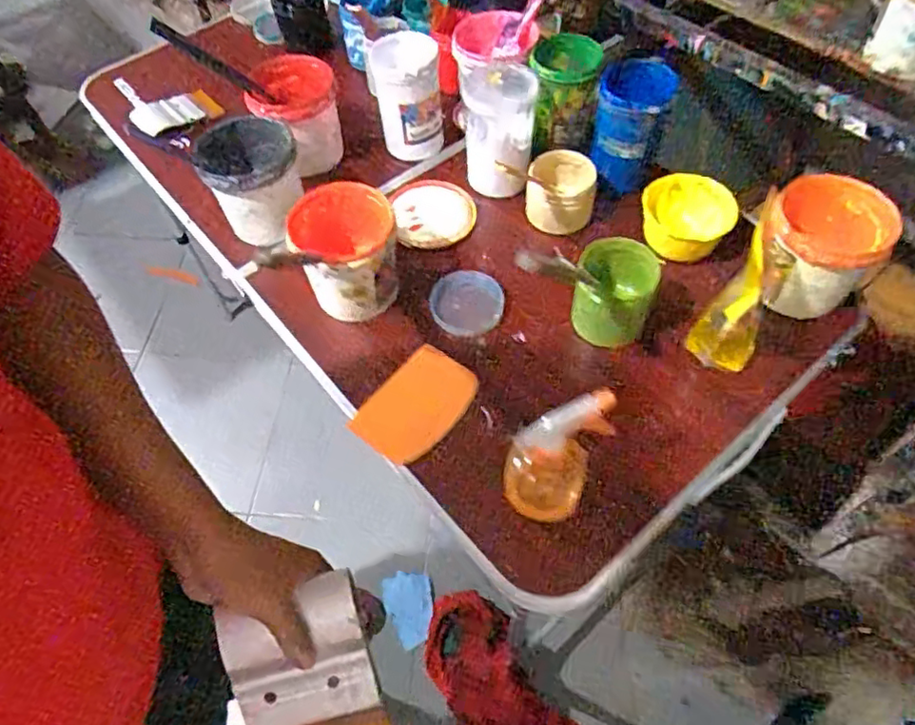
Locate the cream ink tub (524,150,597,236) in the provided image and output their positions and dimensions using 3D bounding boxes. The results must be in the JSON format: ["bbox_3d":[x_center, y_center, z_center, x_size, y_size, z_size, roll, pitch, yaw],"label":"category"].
[{"bbox_3d":[0.138,-0.236,0.842,0.098,0.068,0.102,-1,57,2],"label":"cream ink tub"}]

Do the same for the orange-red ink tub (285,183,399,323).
[{"bbox_3d":[-0.132,-0.135,0.780,0.118,0.124,0.136,-15,58,-7],"label":"orange-red ink tub"}]

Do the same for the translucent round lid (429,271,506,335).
[{"bbox_3d":[0.011,-0.078,0.796,0.091,0.012,0.097,-1,57,2],"label":"translucent round lid"}]

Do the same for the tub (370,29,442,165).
[{"bbox_3d":[-0.070,-0.385,0.908,0.097,0.141,0.104,-7,57,-1],"label":"tub"}]

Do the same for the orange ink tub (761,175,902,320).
[{"bbox_3d":[0.419,-0.124,0.737,0.119,0.141,0.112,-1,57,2],"label":"orange ink tub"}]

